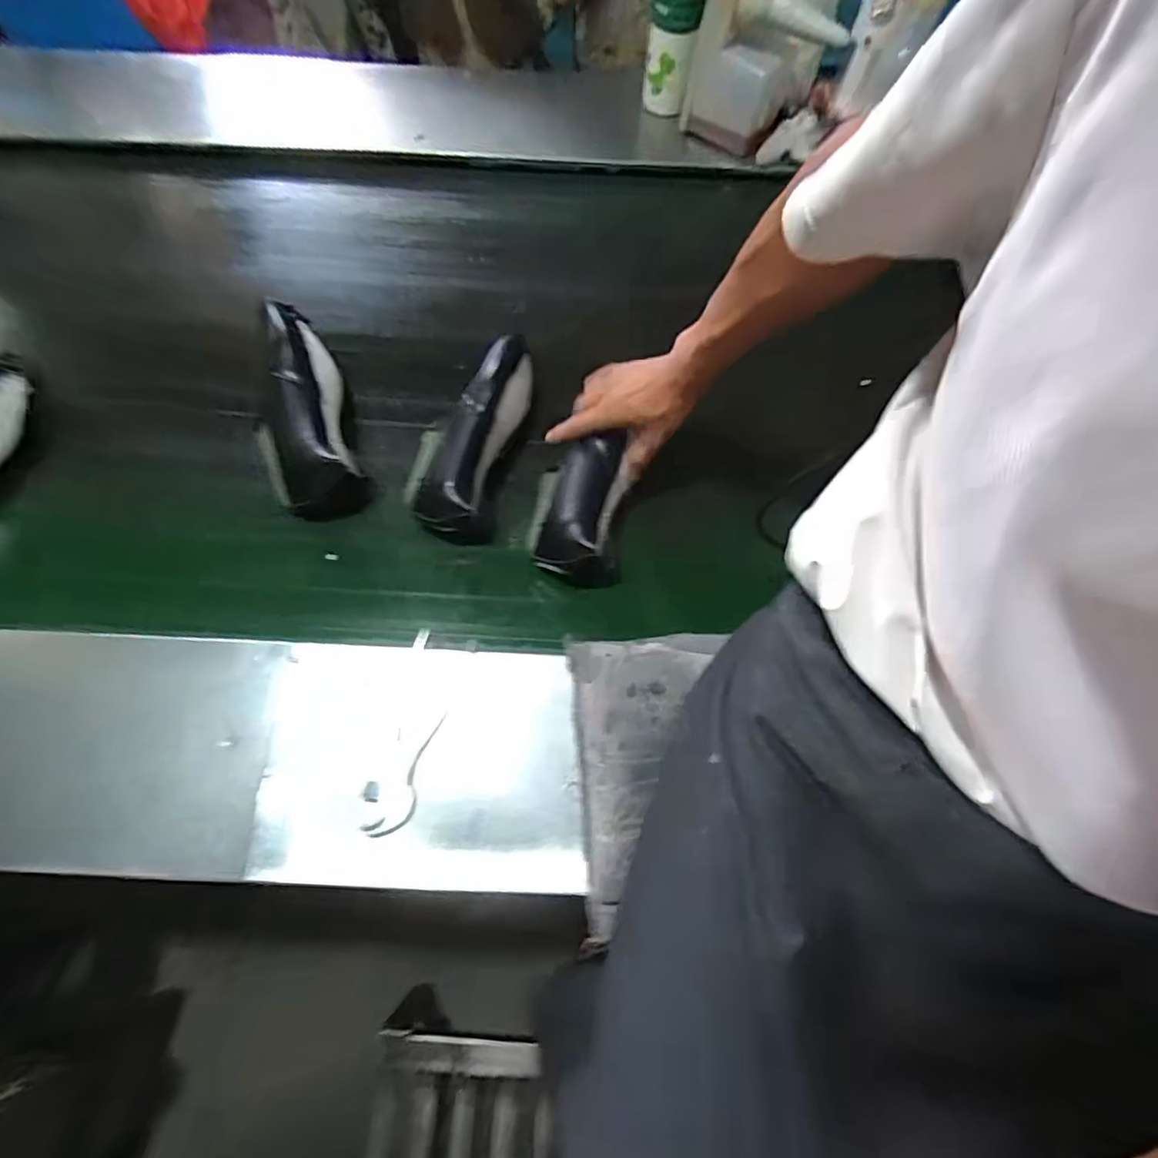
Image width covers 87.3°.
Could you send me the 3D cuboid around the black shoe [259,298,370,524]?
[{"bbox_3d":[-0.329,-0.200,0.724,0.106,0.083,0.265,-17,68,-8],"label":"black shoe"}]

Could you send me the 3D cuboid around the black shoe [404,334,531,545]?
[{"bbox_3d":[-0.130,-0.173,0.716,0.105,0.082,0.243,14,67,6],"label":"black shoe"}]

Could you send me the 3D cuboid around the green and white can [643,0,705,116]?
[{"bbox_3d":[0.136,-0.790,0.855,0.072,0.228,0.068,0,66,0],"label":"green and white can"}]

